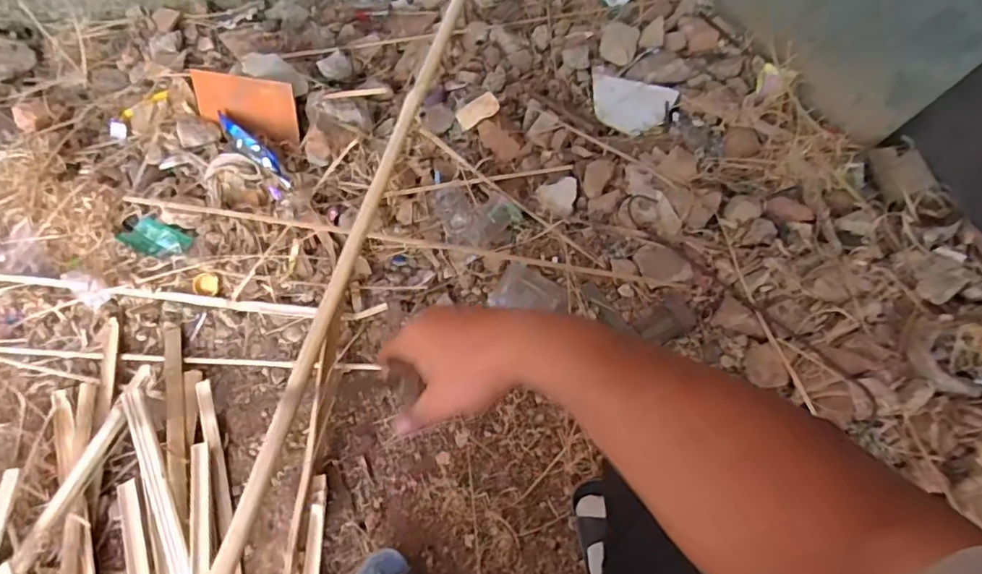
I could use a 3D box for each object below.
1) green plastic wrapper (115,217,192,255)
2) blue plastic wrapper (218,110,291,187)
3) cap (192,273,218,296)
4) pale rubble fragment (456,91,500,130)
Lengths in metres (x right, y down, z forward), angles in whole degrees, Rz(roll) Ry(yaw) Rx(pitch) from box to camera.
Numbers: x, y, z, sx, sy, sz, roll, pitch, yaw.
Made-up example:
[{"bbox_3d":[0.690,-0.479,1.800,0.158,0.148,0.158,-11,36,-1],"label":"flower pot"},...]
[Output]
[{"bbox_3d":[-0.556,-0.079,0.910,0.111,0.014,0.059,16,67,7],"label":"green plastic wrapper"},{"bbox_3d":[-0.411,-0.243,0.936,0.196,0.041,0.026,38,71,21],"label":"blue plastic wrapper"},{"bbox_3d":[-0.463,-0.003,0.890,0.039,0.013,0.036,0,66,0],"label":"cap"},{"bbox_3d":[-0.024,-0.310,0.961,0.075,0.024,0.039,-27,67,14],"label":"pale rubble fragment"}]

